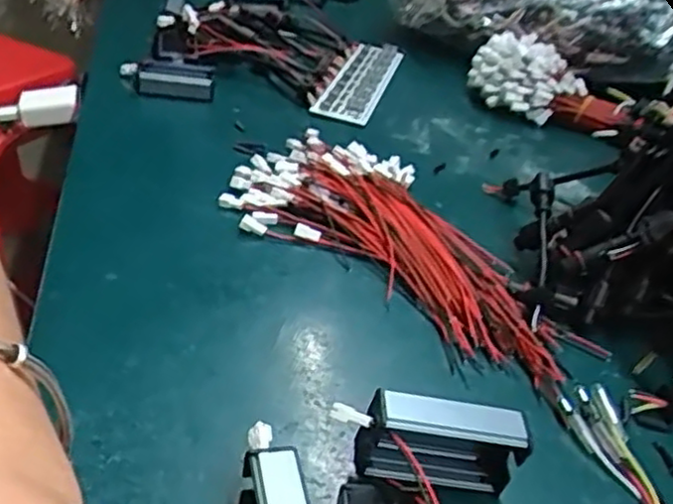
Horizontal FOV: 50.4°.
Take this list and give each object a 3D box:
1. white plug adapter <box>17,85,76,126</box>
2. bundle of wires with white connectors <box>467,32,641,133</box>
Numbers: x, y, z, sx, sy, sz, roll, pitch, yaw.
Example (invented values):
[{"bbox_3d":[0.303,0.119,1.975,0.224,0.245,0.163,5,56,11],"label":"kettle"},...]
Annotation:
[{"bbox_3d":[-0.251,-0.128,0.622,0.050,0.024,0.028,-4,35,-15],"label":"white plug adapter"},{"bbox_3d":[0.156,-0.125,0.539,0.114,0.043,0.056,29,42,10],"label":"bundle of wires with white connectors"}]

